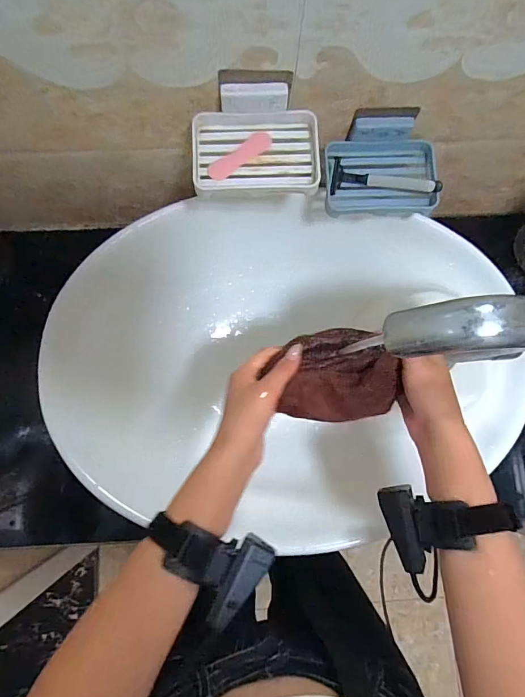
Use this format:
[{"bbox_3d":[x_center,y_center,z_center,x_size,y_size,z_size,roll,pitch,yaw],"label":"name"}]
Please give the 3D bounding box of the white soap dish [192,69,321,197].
[{"bbox_3d":[-0.006,-0.202,0.393,0.123,0.056,0.095,-2,81,-2],"label":"white soap dish"}]

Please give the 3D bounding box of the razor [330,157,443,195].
[{"bbox_3d":[0.137,-0.189,0.453,0.118,0.018,0.034,3,81,-1],"label":"razor"}]

